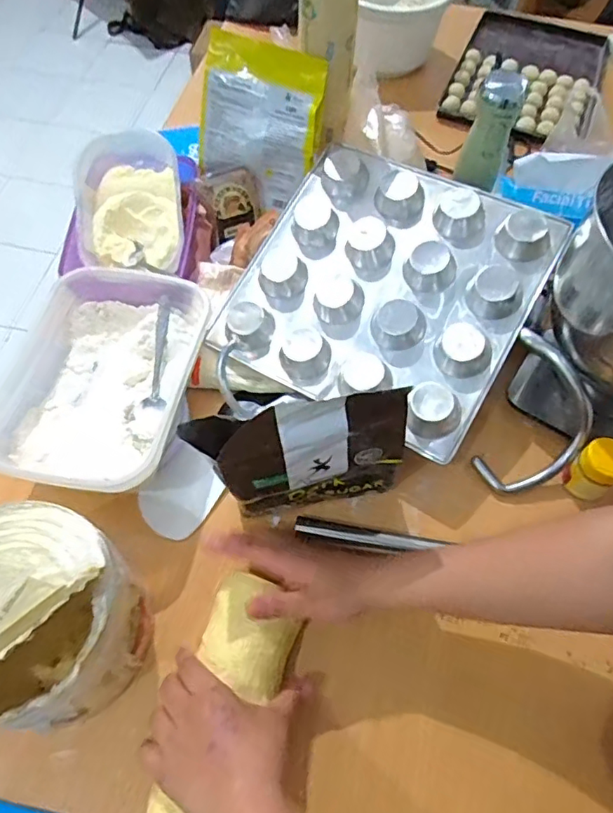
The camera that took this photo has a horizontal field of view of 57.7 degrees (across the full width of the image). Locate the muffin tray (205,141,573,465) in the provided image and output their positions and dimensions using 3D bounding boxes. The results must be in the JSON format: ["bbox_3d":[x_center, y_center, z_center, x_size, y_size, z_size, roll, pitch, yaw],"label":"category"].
[{"bbox_3d":[0.084,-0.136,0.612,0.299,0.045,0.292,27,79,18],"label":"muffin tray"}]

